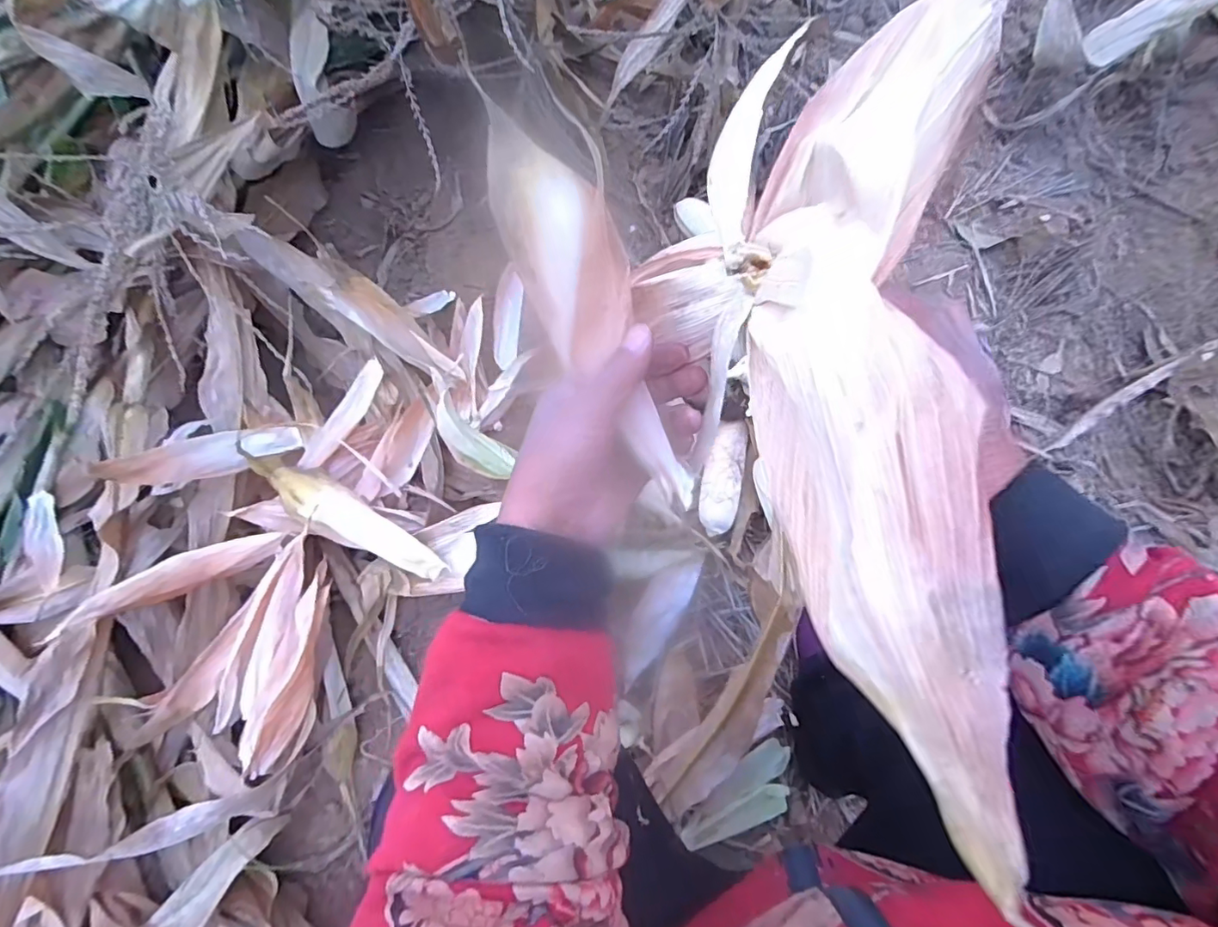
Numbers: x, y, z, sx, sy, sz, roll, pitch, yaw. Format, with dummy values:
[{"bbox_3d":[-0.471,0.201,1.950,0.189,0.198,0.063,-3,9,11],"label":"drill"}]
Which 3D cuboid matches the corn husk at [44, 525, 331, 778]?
[{"bbox_3d":[-0.395,0.182,0.564,0.216,0.115,0.225,1,73,-2],"label":"corn husk"}]

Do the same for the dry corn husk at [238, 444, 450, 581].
[{"bbox_3d":[-0.315,0.057,0.629,0.233,0.051,0.058,33,75,-6],"label":"dry corn husk"}]

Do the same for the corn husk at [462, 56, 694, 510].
[{"bbox_3d":[-0.005,-0.077,0.290,0.057,0.032,0.211,-30,107,-10],"label":"corn husk"}]

